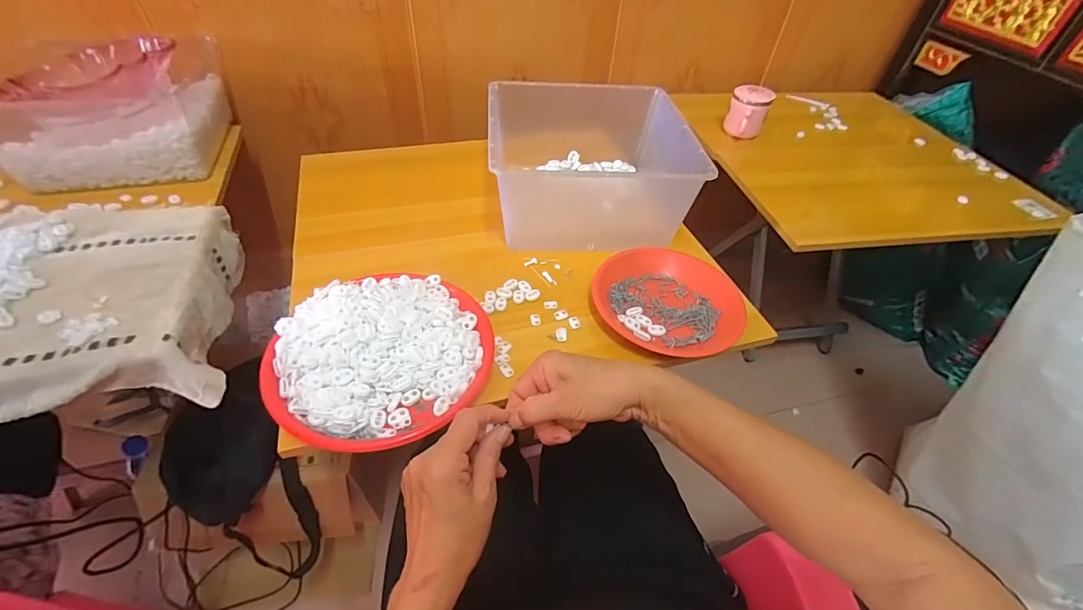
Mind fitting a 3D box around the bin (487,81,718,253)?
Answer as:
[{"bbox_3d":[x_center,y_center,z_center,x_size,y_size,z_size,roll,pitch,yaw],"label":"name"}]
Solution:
[{"bbox_3d":[0.070,-0.226,0.723,0.279,0.144,0.272,-1,47,-5],"label":"bin"}]

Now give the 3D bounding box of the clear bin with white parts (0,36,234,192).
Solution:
[{"bbox_3d":[-0.684,-0.311,0.724,0.290,0.135,0.238,-11,48,-14],"label":"clear bin with white parts"}]

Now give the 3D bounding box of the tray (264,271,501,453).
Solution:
[{"bbox_3d":[-0.179,0.049,0.520,0.235,0.053,0.211,-17,50,-18],"label":"tray"}]

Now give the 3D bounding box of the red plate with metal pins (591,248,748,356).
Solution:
[{"bbox_3d":[0.169,-0.007,0.610,0.200,0.048,0.160,14,47,10],"label":"red plate with metal pins"}]

